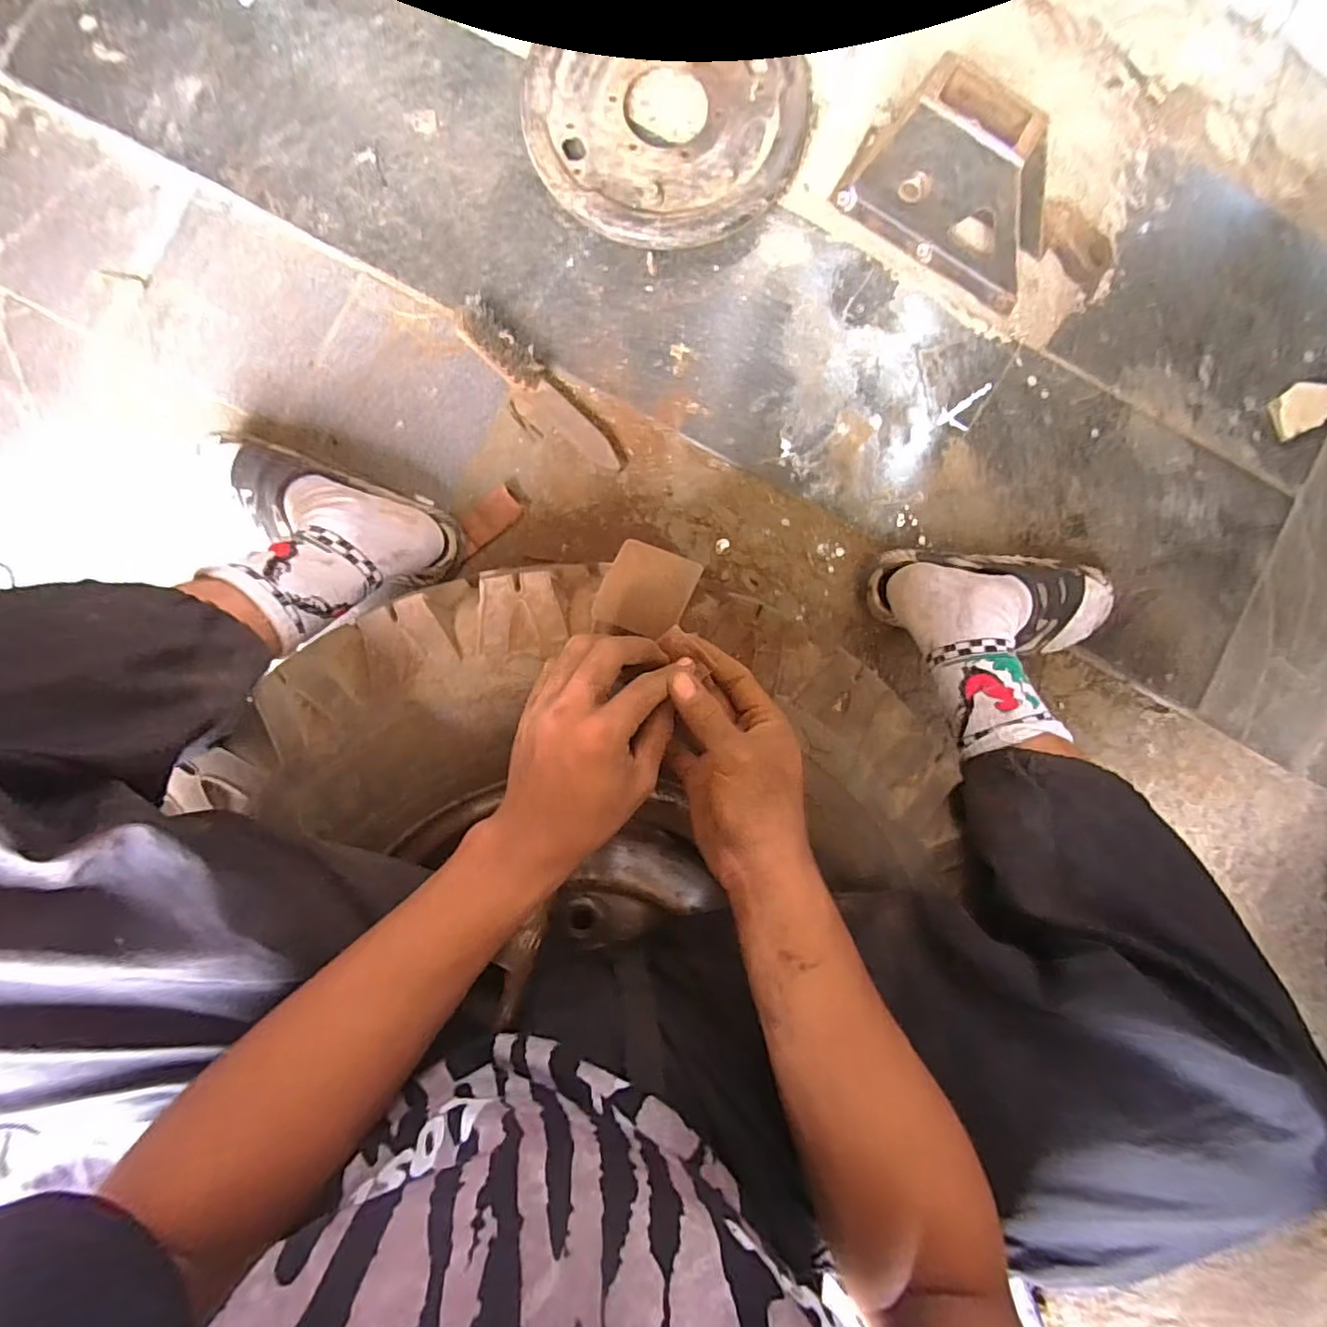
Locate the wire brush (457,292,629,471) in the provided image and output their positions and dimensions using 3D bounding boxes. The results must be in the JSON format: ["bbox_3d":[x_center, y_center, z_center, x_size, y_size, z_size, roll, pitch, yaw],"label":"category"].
[{"bbox_3d":[-0.132,-0.296,0.642,0.059,0.041,0.229,-45,97,1],"label":"wire brush"}]

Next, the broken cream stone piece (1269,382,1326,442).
[{"bbox_3d":[0.773,-0.309,0.710,0.084,0.020,0.054,-25,97,-1],"label":"broken cream stone piece"}]

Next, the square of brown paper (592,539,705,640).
[{"bbox_3d":[-0.012,-0.053,0.429,0.063,0.005,0.065,22,79,7],"label":"square of brown paper"}]

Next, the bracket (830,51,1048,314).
[{"bbox_3d":[0.319,-0.498,0.618,0.238,0.130,0.082,29,93,-6],"label":"bracket"}]

